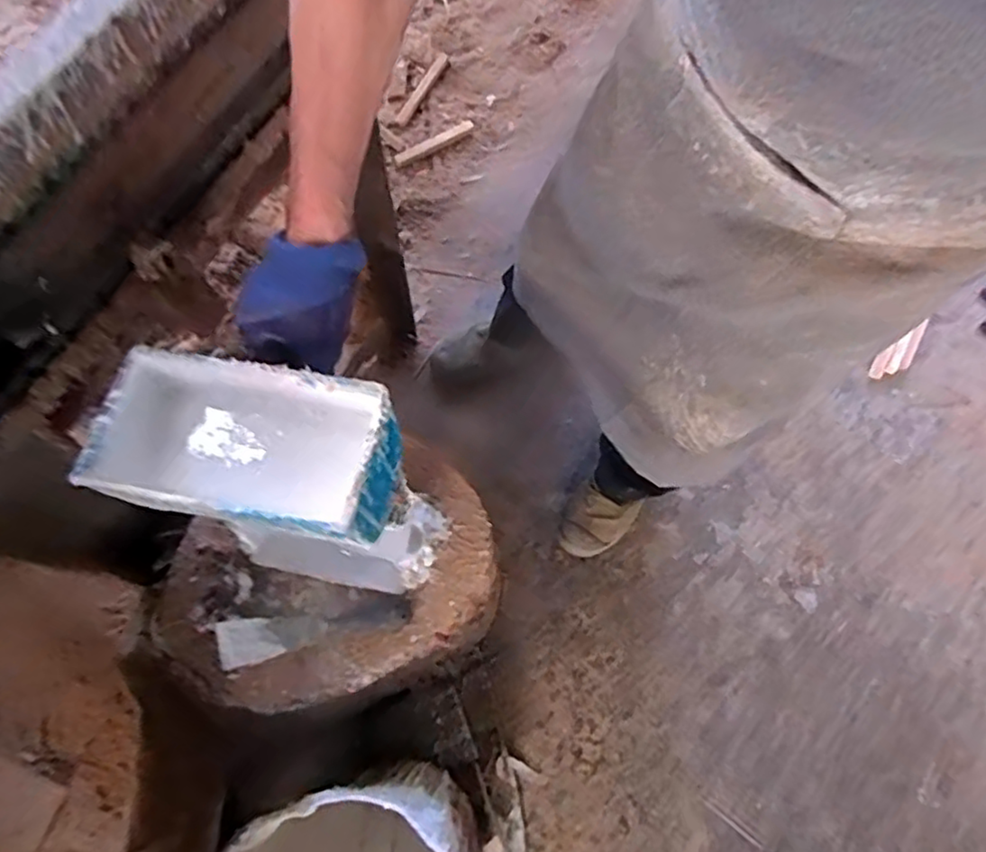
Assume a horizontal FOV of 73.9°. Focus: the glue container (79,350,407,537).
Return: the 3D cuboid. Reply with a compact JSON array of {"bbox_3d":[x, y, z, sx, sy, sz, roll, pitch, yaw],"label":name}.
[{"bbox_3d":[-0.165,0.014,0.454,0.192,0.091,0.104,8,73,3],"label":"glue container"}]

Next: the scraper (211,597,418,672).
[{"bbox_3d":[-0.178,0.203,0.657,0.188,0.021,0.040,-10,72,-4],"label":"scraper"}]

